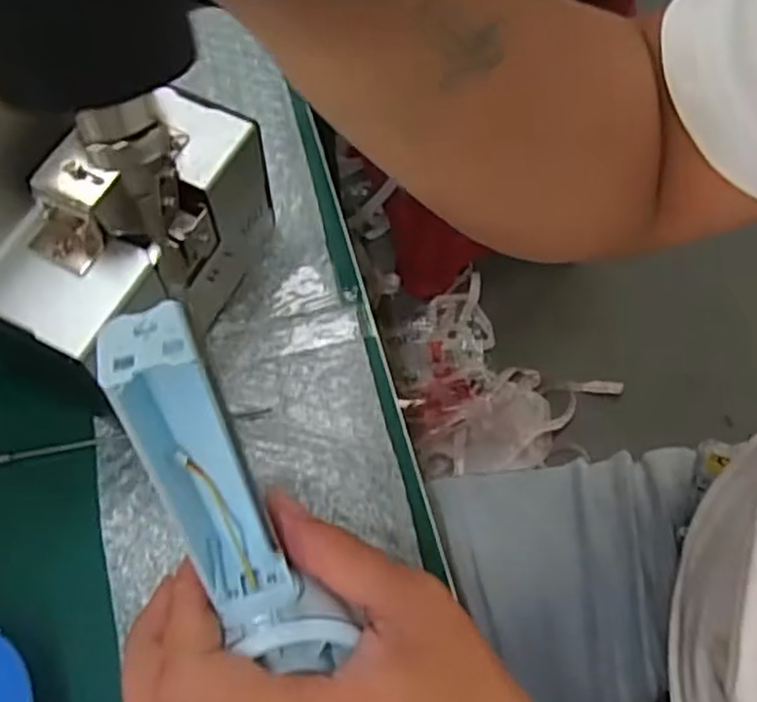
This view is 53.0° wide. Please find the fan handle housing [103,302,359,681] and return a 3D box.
[{"bbox_3d":[-0.047,0.044,0.225,0.033,0.121,0.037,-26,26,-11],"label":"fan handle housing"}]

